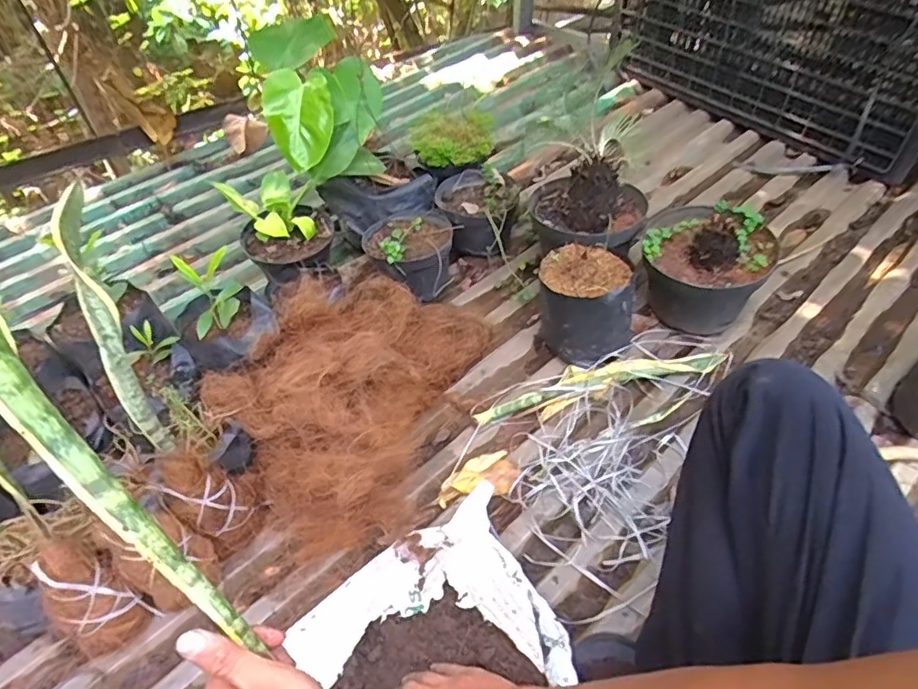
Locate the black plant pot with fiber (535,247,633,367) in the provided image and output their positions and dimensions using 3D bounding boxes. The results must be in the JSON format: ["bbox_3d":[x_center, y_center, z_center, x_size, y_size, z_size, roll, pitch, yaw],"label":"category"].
[{"bbox_3d":[0.219,-0.060,1.010,0.164,0.167,0.141,8,49,11],"label":"black plant pot with fiber"}]

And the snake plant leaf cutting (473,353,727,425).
[{"bbox_3d":[0.235,0.065,0.983,0.426,0.034,0.072,-14,48,-9],"label":"snake plant leaf cutting"}]

